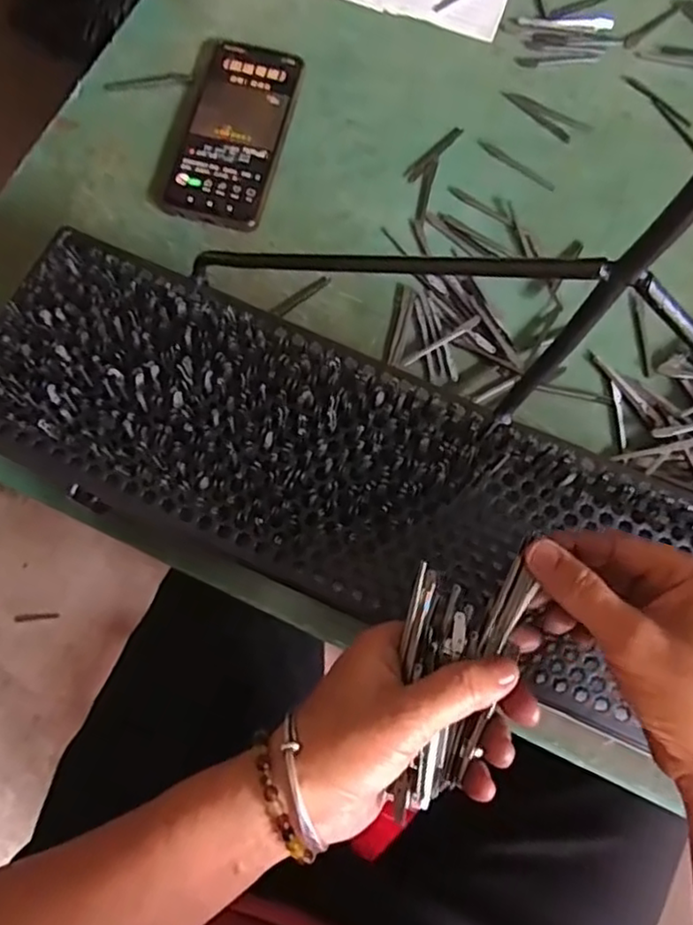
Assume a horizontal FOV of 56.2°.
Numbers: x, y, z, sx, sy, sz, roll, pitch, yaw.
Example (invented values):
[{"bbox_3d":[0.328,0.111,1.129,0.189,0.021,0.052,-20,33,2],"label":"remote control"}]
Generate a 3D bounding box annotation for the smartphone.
[{"bbox_3d":[-0.086,-0.256,0.504,0.074,0.014,0.161,13,75,2],"label":"smartphone"}]

